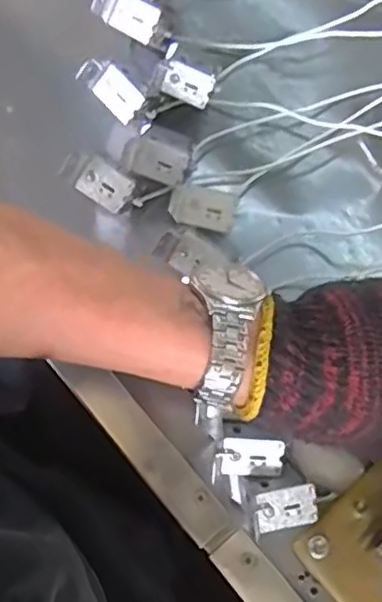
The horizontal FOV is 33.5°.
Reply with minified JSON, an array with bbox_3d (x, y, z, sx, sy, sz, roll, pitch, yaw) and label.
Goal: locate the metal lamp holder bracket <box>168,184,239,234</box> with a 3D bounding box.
[{"bbox_3d":[0.007,-0.055,0.375,0.039,0.011,0.023,7,72,0],"label":"metal lamp holder bracket"}]

